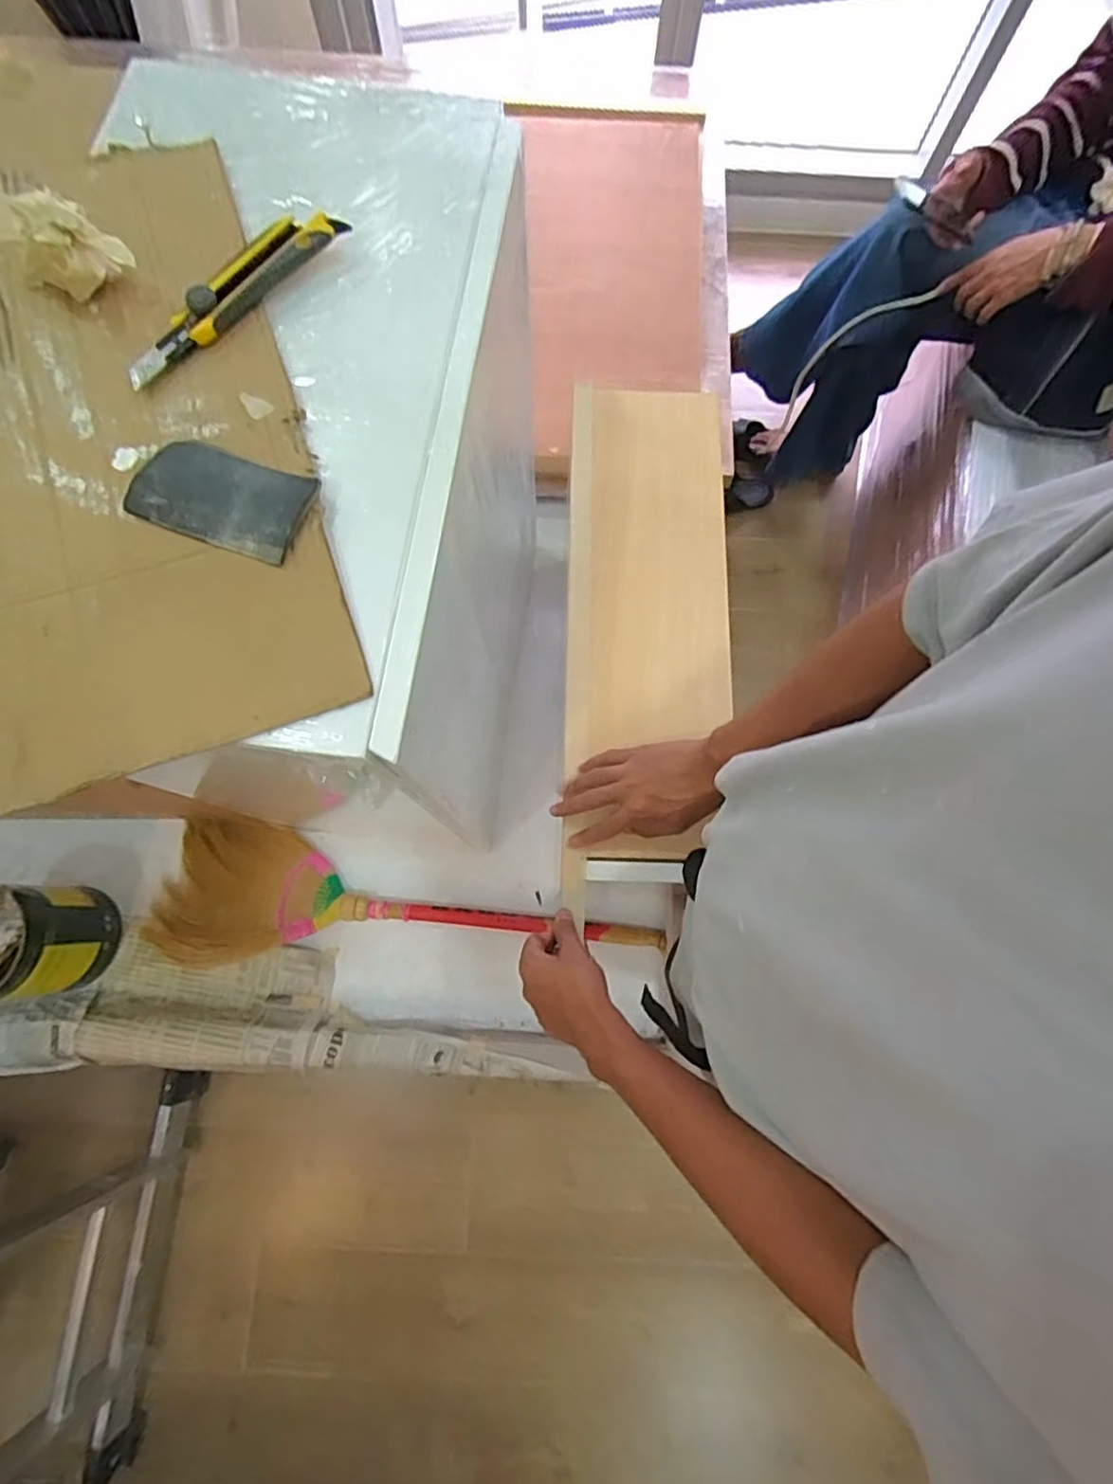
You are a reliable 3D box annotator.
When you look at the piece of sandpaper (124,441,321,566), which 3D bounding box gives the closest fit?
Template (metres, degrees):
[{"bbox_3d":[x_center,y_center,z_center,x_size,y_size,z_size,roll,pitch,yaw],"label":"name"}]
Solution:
[{"bbox_3d":[-0.225,-0.165,0.421,0.113,0.012,0.067,17,76,4],"label":"piece of sandpaper"}]

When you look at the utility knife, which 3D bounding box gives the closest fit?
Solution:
[{"bbox_3d":[-0.241,-0.334,0.463,0.037,0.018,0.192,41,79,9],"label":"utility knife"}]

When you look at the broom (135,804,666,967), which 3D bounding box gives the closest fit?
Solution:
[{"bbox_3d":[-0.236,0.292,0.973,0.786,0.082,0.221,12,75,3],"label":"broom"}]

